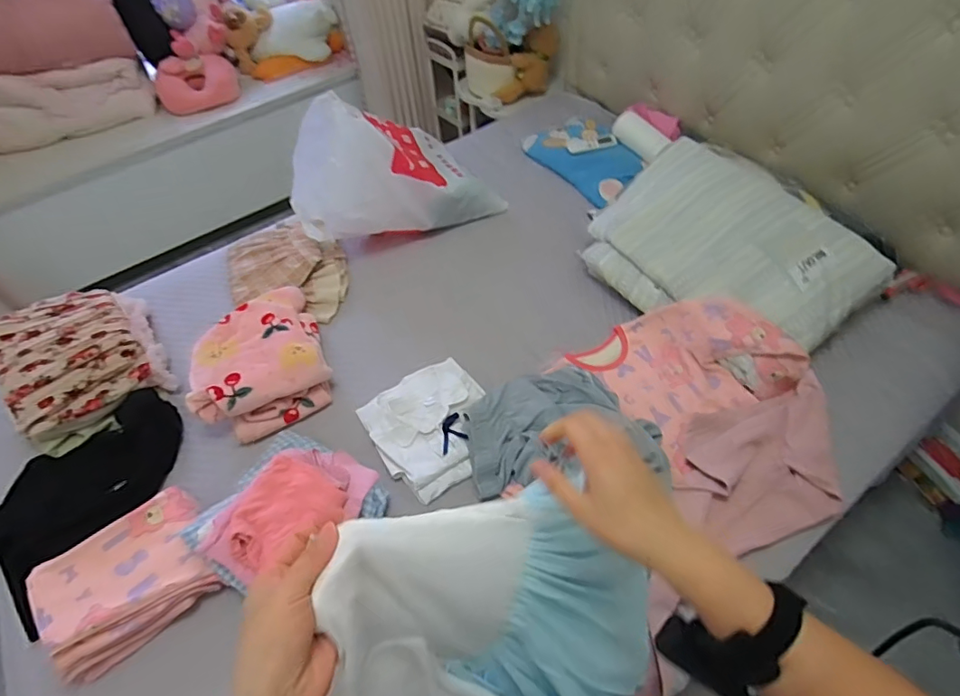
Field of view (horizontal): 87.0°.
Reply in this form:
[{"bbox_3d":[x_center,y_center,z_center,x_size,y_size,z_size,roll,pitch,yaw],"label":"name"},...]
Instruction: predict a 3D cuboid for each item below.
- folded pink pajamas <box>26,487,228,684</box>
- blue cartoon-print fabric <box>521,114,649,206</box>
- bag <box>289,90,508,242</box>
[{"bbox_3d":[-0.575,0.377,0.831,0.254,0.104,0.198,-30,57,-17],"label":"folded pink pajamas"},{"bbox_3d":[0.321,-0.583,1.516,0.239,0.054,0.377,-39,64,-3],"label":"blue cartoon-print fabric"},{"bbox_3d":[-0.220,-0.462,1.248,0.504,0.314,0.244,-21,55,-11],"label":"bag"}]

